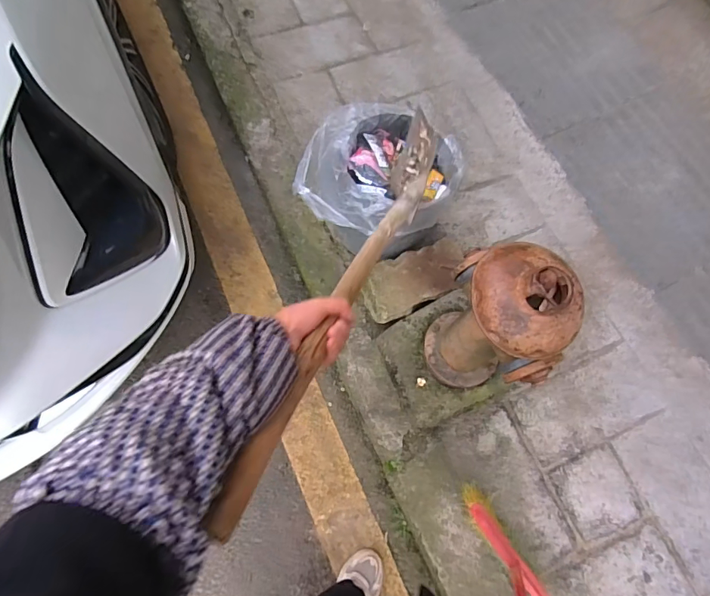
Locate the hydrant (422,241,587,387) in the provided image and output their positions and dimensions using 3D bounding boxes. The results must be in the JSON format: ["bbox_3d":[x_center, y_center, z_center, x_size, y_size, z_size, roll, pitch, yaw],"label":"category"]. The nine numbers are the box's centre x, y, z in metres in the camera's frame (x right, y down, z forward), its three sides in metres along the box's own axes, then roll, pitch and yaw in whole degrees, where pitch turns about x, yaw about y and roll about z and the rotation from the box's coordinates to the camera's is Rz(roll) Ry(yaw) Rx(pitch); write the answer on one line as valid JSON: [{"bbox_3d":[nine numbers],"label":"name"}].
[{"bbox_3d":[0.263,0.062,0.865,0.214,0.429,0.189,29,69,10],"label":"hydrant"}]

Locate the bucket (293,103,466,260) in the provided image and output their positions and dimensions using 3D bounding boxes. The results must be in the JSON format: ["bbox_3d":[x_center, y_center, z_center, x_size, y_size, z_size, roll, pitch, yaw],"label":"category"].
[{"bbox_3d":[0.056,-0.280,1.159,0.337,0.278,0.356,1,67,-2],"label":"bucket"}]

